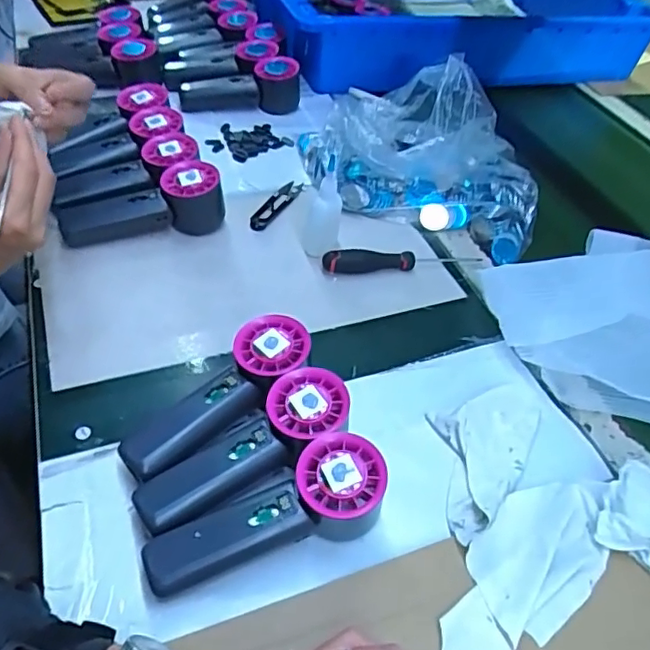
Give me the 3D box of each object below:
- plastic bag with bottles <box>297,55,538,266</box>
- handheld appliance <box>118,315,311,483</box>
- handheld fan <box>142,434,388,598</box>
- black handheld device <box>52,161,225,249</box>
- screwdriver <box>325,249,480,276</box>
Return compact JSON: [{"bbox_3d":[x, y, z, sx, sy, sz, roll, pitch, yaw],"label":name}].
[{"bbox_3d":[0.108,-0.213,0.666,0.288,0.101,0.216,16,47,8],"label":"plastic bag with bottles"},{"bbox_3d":[-0.073,0.057,0.428,0.055,0.056,0.153,33,52,22],"label":"handheld appliance"},{"bbox_3d":[-0.037,0.120,0.373,0.149,0.054,0.050,-12,50,-18],"label":"handheld fan"},{"bbox_3d":[-0.180,-0.119,0.577,0.154,0.060,0.046,-8,49,-14],"label":"black handheld device"},{"bbox_3d":[0.079,-0.065,0.583,0.160,0.022,0.018,-3,48,-10],"label":"screwdriver"}]

